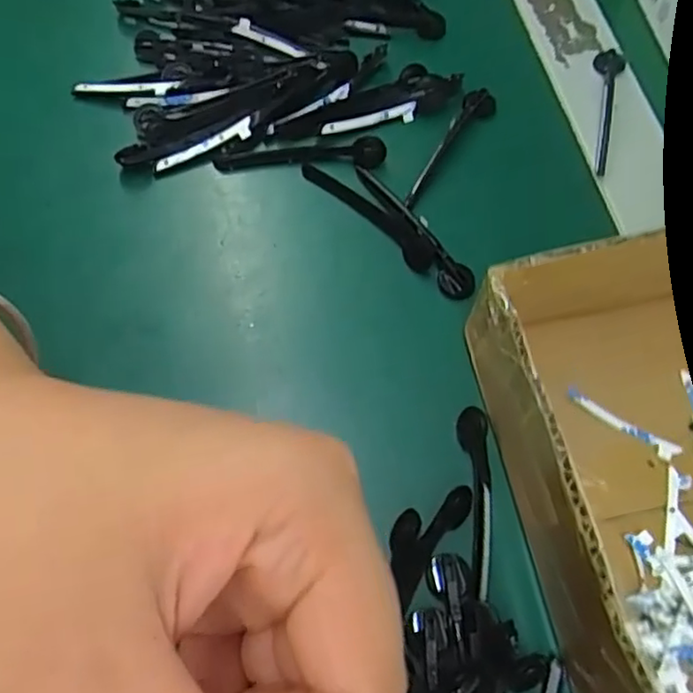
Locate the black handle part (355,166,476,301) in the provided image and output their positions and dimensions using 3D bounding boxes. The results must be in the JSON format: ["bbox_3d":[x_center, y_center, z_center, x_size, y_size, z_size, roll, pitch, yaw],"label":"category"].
[{"bbox_3d":[0.026,-0.049,0.267,0.014,0.008,0.073,-37,71,-15],"label":"black handle part"}]

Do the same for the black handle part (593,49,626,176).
[{"bbox_3d":[0.117,-0.109,0.298,0.014,0.006,0.068,16,67,7],"label":"black handle part"}]

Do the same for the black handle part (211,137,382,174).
[{"bbox_3d":[-0.020,-0.084,0.286,0.074,0.009,0.013,-3,66,-1],"label":"black handle part"}]

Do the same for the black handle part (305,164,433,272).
[{"bbox_3d":[0.008,-0.056,0.272,0.072,0.006,0.012,40,72,16],"label":"black handle part"}]

